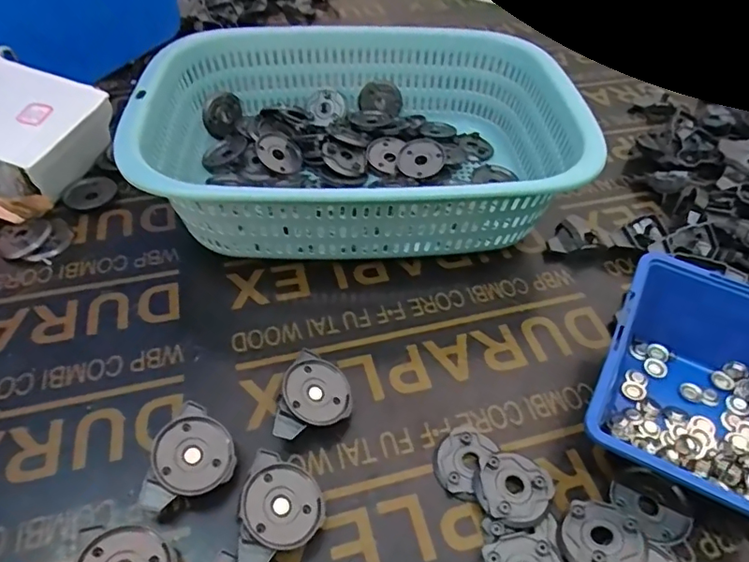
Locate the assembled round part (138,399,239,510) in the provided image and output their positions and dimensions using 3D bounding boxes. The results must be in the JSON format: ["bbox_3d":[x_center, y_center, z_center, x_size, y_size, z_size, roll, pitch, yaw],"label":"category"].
[{"bbox_3d":[-0.105,0.100,0.291,0.044,0.019,0.054,46,52,1],"label":"assembled round part"}]

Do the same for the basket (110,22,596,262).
[{"bbox_3d":[-0.011,-0.115,0.443,0.325,0.098,0.232,-3,48,-4],"label":"basket"}]

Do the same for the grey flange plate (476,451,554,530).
[{"bbox_3d":[0.077,0.117,0.295,0.040,0.013,0.040,1,48,-1],"label":"grey flange plate"}]

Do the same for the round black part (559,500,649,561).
[{"bbox_3d":[0.117,0.132,0.270,0.038,0.009,0.039,1,48,-1],"label":"round black part"}]

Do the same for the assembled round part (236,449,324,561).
[{"bbox_3d":[-0.049,0.124,0.274,0.040,0.028,0.054,11,49,8],"label":"assembled round part"}]

